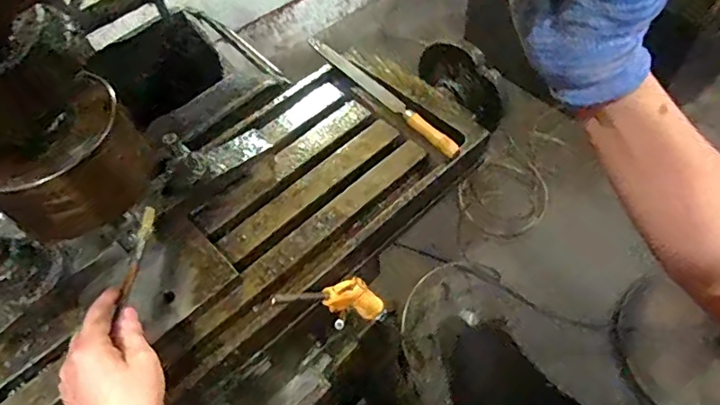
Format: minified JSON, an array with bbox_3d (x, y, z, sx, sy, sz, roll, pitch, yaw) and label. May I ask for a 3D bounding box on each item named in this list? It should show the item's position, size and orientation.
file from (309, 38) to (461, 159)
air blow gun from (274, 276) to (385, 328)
[{"bbox_3d":[0.025,-0.141,0.647,0.020,0.018,0.275,-34,60,-19],"label":"file"},{"bbox_3d":[-0.017,0.106,0.549,0.060,0.222,0.022,-44,59,7],"label":"air blow gun"}]

